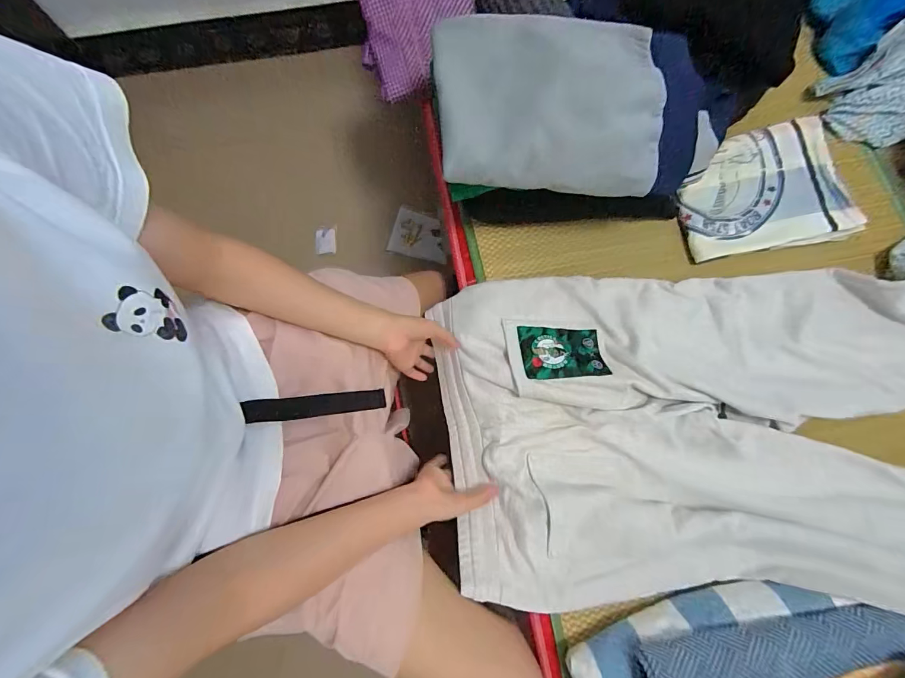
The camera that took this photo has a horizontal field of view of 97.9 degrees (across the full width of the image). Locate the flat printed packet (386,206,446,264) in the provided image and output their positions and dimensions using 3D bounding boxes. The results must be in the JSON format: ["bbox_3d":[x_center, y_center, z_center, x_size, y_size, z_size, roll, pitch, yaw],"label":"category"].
[{"bbox_3d":[-0.091,-0.286,1.108,0.165,0.016,0.126,18,101,1],"label":"flat printed packet"}]

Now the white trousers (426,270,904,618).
[{"bbox_3d":[0.402,0.142,0.536,0.801,0.067,0.492,-3,75,0],"label":"white trousers"}]

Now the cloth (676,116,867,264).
[{"bbox_3d":[0.497,-0.244,0.636,0.264,0.037,0.202,-9,78,-4],"label":"cloth"}]

